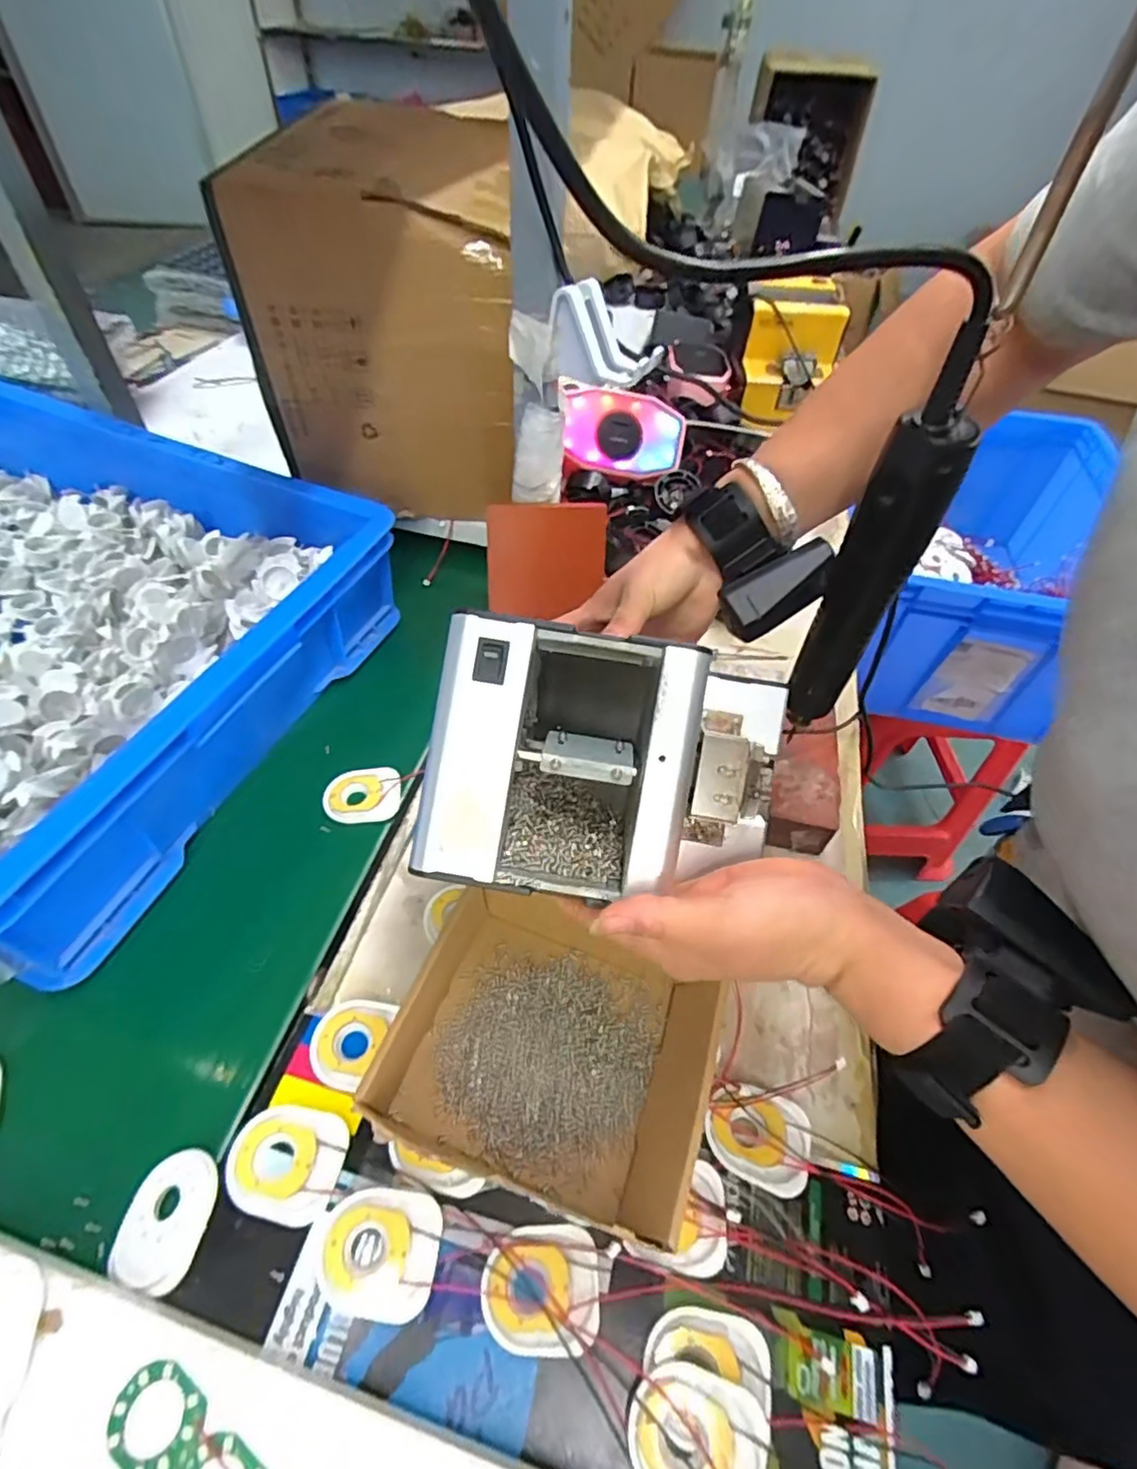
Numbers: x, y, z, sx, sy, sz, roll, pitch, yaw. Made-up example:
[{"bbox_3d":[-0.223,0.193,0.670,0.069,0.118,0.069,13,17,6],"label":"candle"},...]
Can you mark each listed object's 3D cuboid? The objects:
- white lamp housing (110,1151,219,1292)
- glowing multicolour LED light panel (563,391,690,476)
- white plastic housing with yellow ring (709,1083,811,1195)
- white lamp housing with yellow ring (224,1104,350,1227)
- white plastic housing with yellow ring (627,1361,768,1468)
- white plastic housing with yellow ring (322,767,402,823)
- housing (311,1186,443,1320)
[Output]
[{"bbox_3d":[-0.205,0.246,0.322,0.047,0.012,0.056,8,51,4],"label":"white lamp housing"},{"bbox_3d":[0.060,-0.328,0.689,0.130,0.081,0.021,2,18,-3],"label":"glowing multicolour LED light panel"},{"bbox_3d":[0.106,0.223,0.352,0.056,0.009,0.047,16,52,9],"label":"white plastic housing with yellow ring"},{"bbox_3d":[-0.149,0.225,0.333,0.056,0.009,0.050,10,51,4],"label":"white lamp housing with yellow ring"},{"bbox_3d":[0.055,0.308,0.273,0.056,0.014,0.049,13,52,7],"label":"white plastic housing with yellow ring"},{"bbox_3d":[-0.161,0.047,0.495,0.058,0.008,0.047,-5,52,-8],"label":"white plastic housing with yellow ring"},{"bbox_3d":[-0.094,0.253,0.310,0.060,0.008,0.049,7,51,2],"label":"housing"}]

